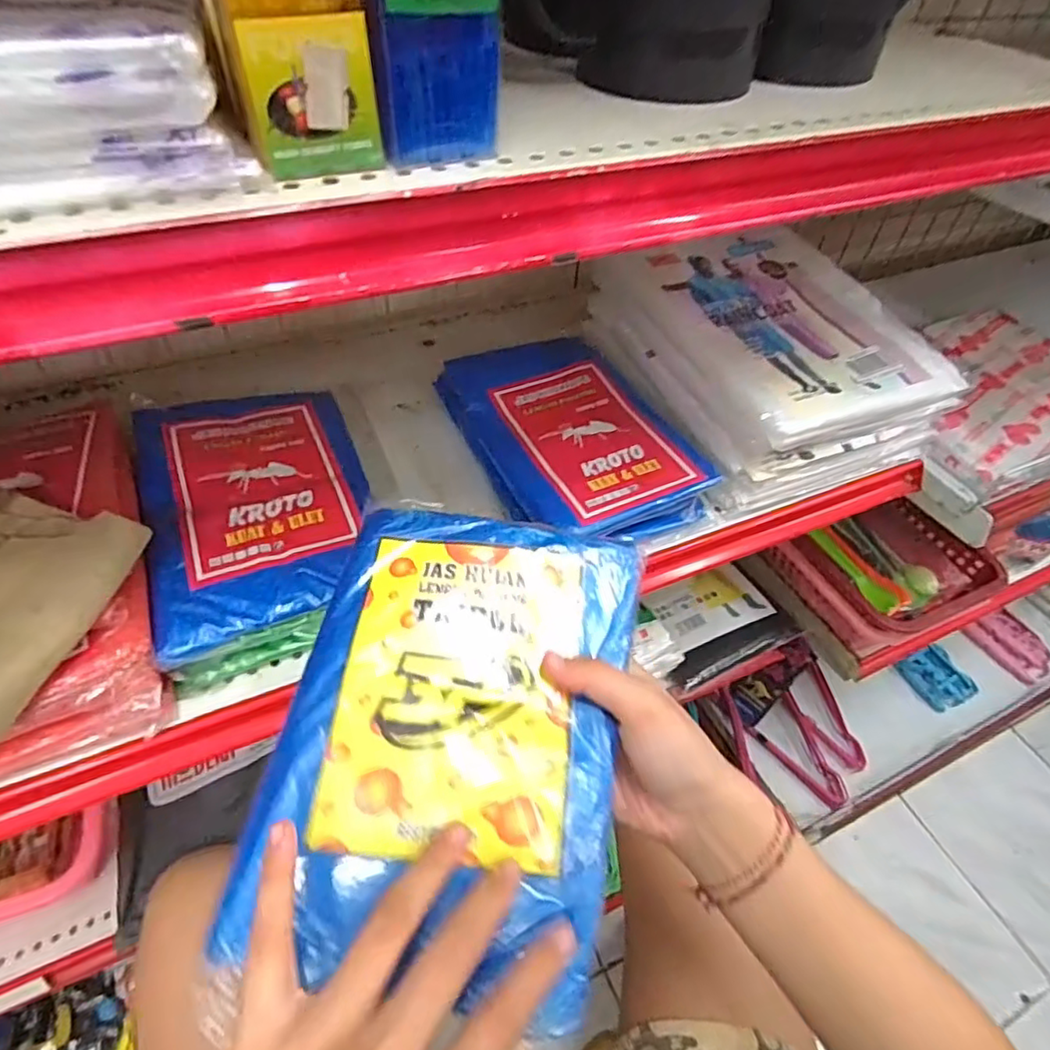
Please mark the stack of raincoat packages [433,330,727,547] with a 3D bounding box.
[{"bbox_3d":[0.033,-0.068,0.460,0.136,0.029,0.204,-19,53,-19],"label":"stack of raincoat packages"}]

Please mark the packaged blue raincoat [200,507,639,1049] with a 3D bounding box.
[{"bbox_3d":[-0.031,0.089,0.276,0.146,0.017,0.208,9,62,2],"label":"packaged blue raincoat"}]

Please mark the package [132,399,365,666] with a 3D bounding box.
[{"bbox_3d":[-0.164,-0.019,0.382,0.125,0.014,0.200,-17,52,-17],"label":"package"}]

